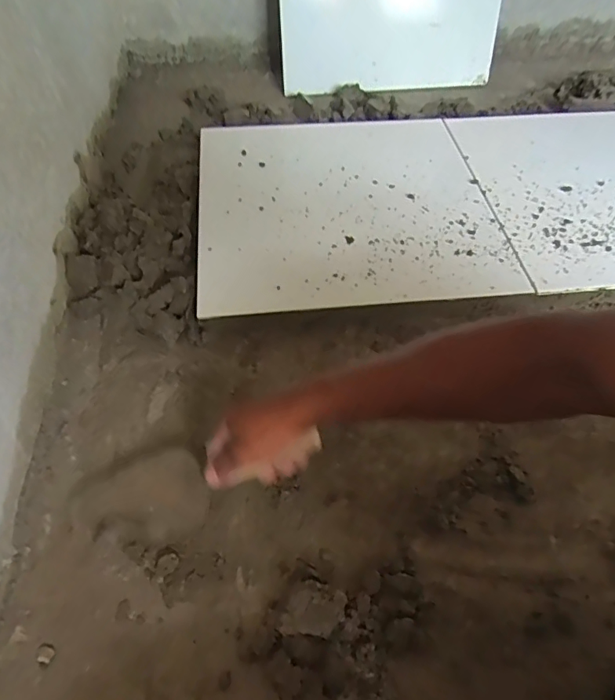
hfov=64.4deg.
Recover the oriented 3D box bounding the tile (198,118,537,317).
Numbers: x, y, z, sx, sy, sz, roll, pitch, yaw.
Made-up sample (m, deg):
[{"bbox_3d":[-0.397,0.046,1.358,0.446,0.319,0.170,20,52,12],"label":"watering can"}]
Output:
[{"bbox_3d":[0.065,-0.261,0.841,0.486,0.017,0.470,-5,55,-5],"label":"tile"}]

